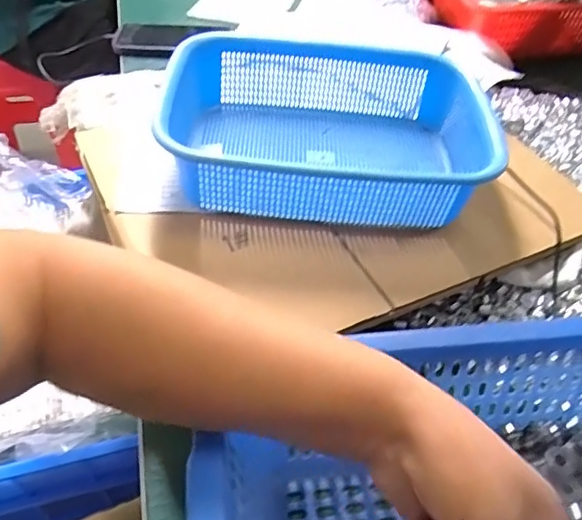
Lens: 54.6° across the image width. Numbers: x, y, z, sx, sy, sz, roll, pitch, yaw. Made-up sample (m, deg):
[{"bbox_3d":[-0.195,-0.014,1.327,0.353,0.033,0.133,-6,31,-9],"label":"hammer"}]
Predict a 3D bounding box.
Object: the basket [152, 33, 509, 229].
[{"bbox_3d":[0.032,-0.114,0.519,0.275,0.090,0.207,3,48,0],"label":"basket"}]

